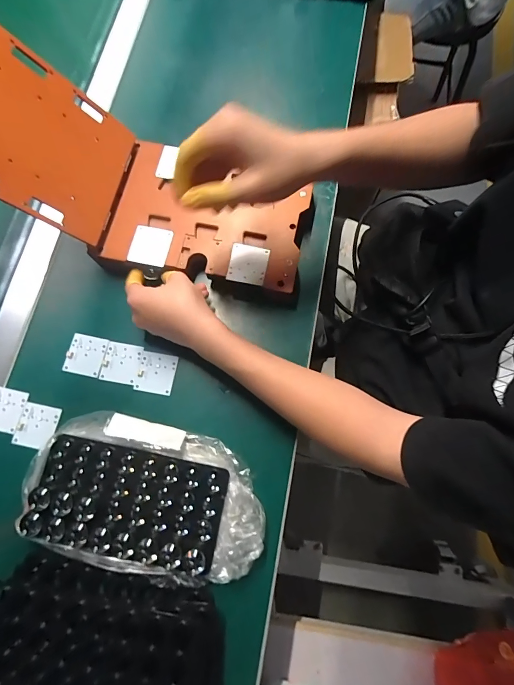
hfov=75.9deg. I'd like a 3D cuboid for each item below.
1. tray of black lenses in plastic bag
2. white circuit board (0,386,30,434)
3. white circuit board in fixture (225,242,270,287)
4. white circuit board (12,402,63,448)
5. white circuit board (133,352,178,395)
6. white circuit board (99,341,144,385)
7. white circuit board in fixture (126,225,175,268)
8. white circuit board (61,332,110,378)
[{"bbox_3d":[-0.112,0.160,0.343,0.235,0.035,0.138,15,77,2],"label":"tray of black lenses in plastic bag"},{"bbox_3d":[-0.295,0.078,0.384,0.046,0.004,0.047,11,77,1],"label":"white circuit board"},{"bbox_3d":[-0.011,-0.092,0.387,0.045,0.004,0.048,11,77,3],"label":"white circuit board in fixture"},{"bbox_3d":[-0.253,0.095,0.379,0.044,0.004,0.047,12,77,2],"label":"white circuit board"},{"bbox_3d":[-0.120,0.036,0.393,0.044,0.004,0.047,10,76,1],"label":"white circuit board"},{"bbox_3d":[-0.163,0.024,0.396,0.044,0.004,0.047,10,76,1],"label":"white circuit board"},{"bbox_3d":[-0.129,-0.118,0.399,0.047,0.006,0.048,13,77,2],"label":"white circuit board in fixture"},{"bbox_3d":[-0.208,0.015,0.399,0.045,0.004,0.047,10,76,1],"label":"white circuit board"}]

